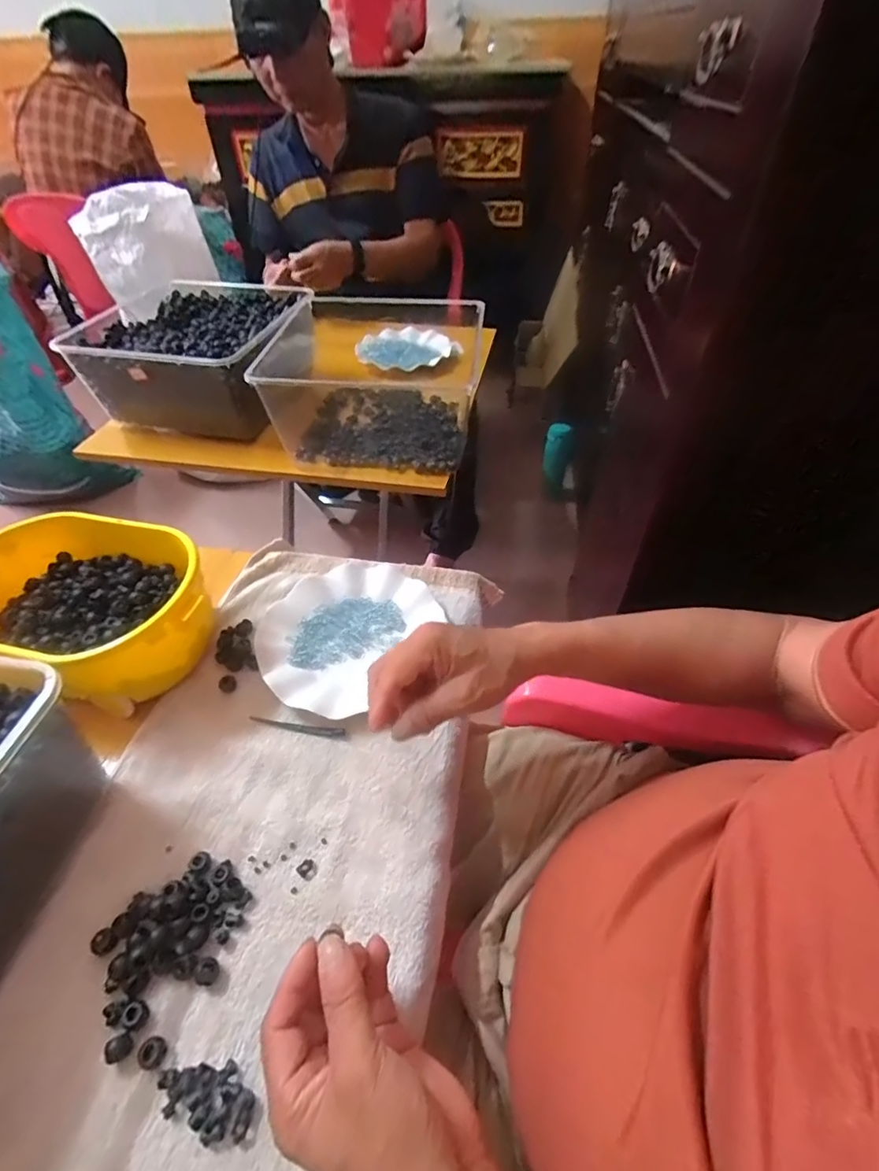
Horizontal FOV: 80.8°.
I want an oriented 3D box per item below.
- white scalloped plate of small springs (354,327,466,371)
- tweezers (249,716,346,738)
[{"bbox_3d":[-0.064,-0.462,1.016,0.173,0.034,0.180,-1,47,1],"label":"white scalloped plate of small springs"},{"bbox_3d":[-0.130,0.130,0.472,0.090,0.004,0.009,6,47,8],"label":"tweezers"}]

